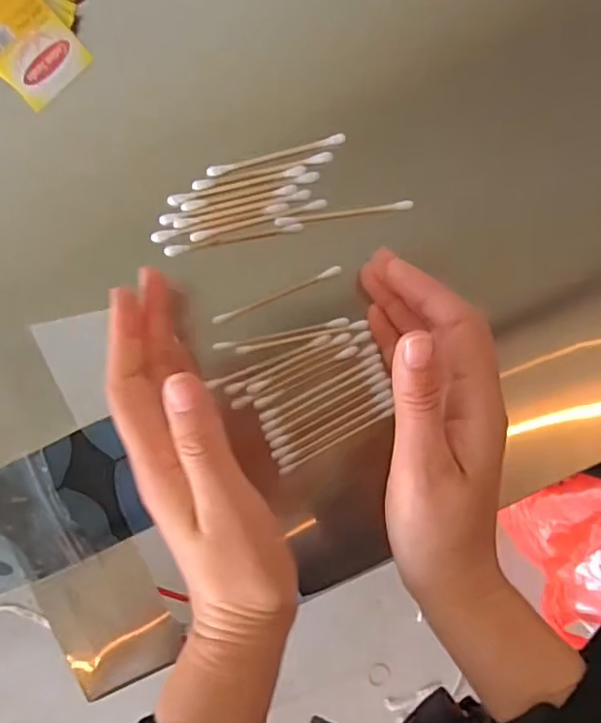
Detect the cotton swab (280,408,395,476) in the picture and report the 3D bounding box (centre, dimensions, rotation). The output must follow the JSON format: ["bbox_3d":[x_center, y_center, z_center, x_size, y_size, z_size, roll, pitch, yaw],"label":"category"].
[{"bbox_3d":[0.018,0.043,0.301,0.065,0.007,0.004,-28,91,2],"label":"cotton swab"}]

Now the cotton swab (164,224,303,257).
[{"bbox_3d":[-0.034,-0.062,0.292,0.070,0.009,0.006,-10,92,1],"label":"cotton swab"}]

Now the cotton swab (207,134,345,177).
[{"bbox_3d":[-0.014,-0.104,0.287,0.066,0.004,0.006,-14,91,2],"label":"cotton swab"}]

